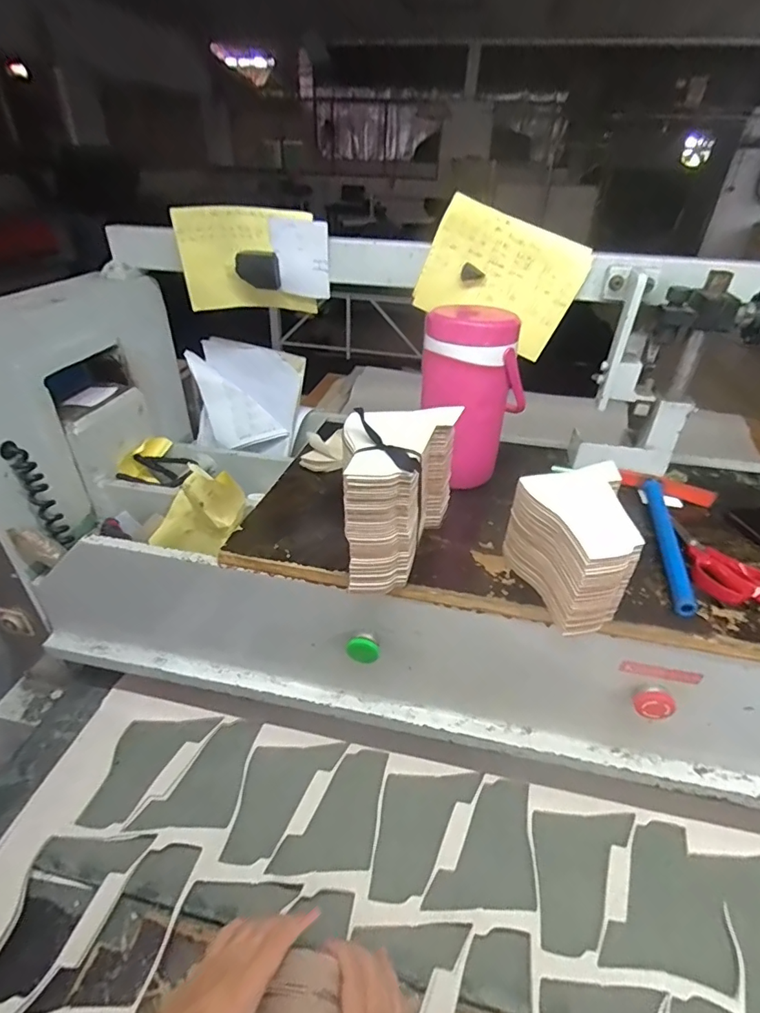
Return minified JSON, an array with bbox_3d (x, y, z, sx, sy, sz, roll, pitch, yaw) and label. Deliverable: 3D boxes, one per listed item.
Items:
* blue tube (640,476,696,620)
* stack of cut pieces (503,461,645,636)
[{"bbox_3d":[0.353,0.038,0.614,0.022,0.024,0.267,12,37,13],"label":"blue tube"},{"bbox_3d":[0.200,0.031,0.530,0.112,0.098,0.195,9,36,9],"label":"stack of cut pieces"}]

